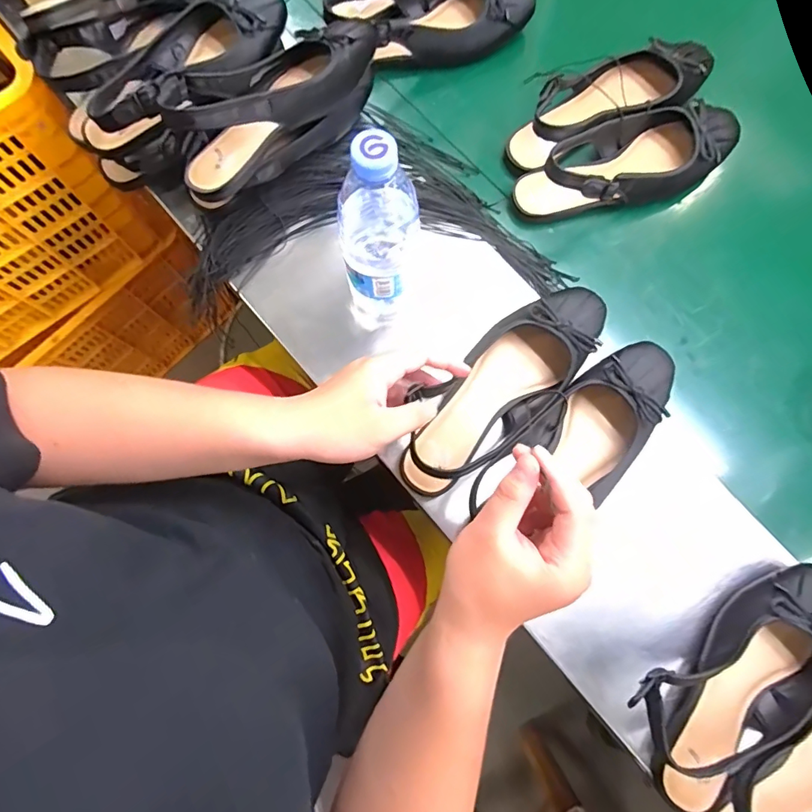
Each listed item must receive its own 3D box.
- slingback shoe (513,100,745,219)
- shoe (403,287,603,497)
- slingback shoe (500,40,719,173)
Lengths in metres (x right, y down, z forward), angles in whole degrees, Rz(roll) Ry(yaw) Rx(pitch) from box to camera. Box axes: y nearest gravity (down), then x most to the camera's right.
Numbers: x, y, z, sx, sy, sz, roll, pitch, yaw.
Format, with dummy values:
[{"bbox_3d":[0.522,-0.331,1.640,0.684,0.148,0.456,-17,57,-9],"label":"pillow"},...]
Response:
[{"bbox_3d":[0.256,-0.277,0.523,0.254,0.085,0.086,-23,80,-6],"label":"slingback shoe"},{"bbox_3d":[0.093,-0.020,0.452,0.096,0.060,0.253,44,85,7],"label":"shoe"},{"bbox_3d":[0.237,-0.355,0.543,0.250,0.065,0.100,-35,81,-8],"label":"slingback shoe"}]

